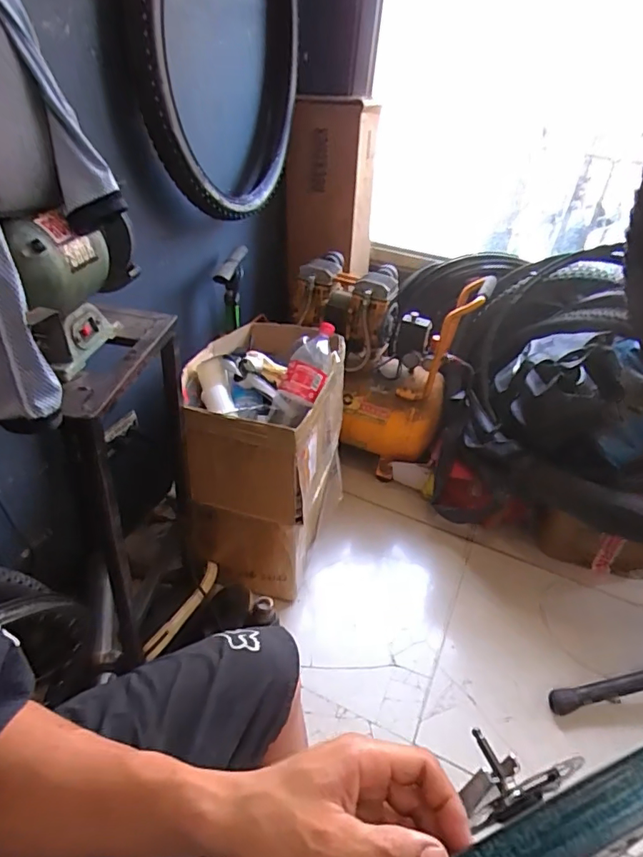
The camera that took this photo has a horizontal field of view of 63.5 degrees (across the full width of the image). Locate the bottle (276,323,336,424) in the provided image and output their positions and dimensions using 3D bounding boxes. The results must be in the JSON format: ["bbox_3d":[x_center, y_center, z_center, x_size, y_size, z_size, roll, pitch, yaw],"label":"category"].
[{"bbox_3d":[-0.031,-0.126,1.132,0.093,0.073,0.217,18,79,15],"label":"bottle"}]

